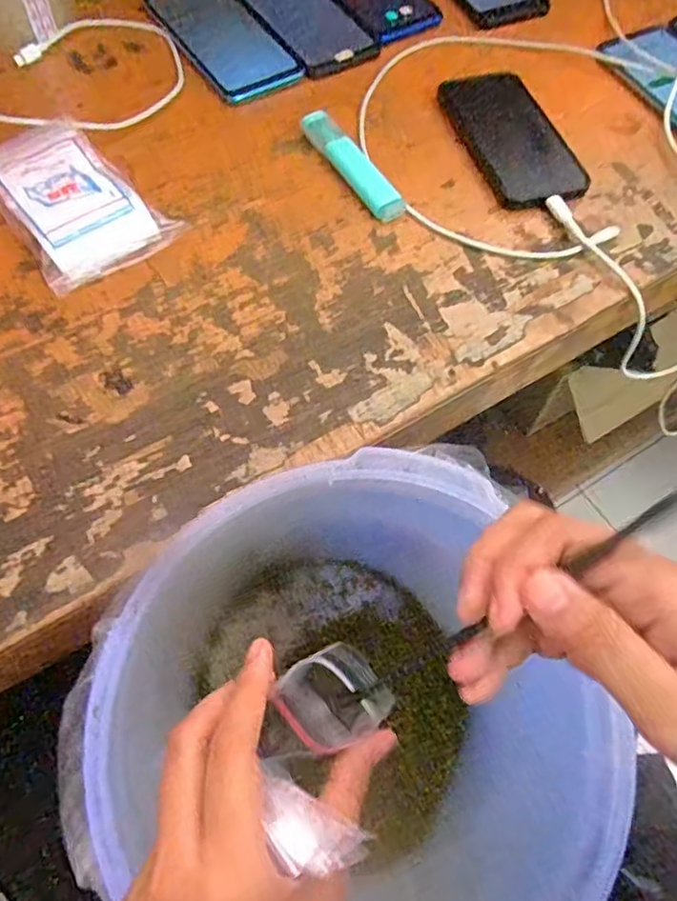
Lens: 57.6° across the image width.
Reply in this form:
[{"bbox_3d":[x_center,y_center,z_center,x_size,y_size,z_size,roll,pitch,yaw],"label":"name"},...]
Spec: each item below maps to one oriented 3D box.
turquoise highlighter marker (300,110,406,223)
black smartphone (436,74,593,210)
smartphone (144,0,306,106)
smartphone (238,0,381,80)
[{"bbox_3d":[0.009,-0.217,0.468,0.026,0.015,0.113,-30,69,-15],"label":"turquoise highlighter marker"},{"bbox_3d":[0.137,-0.250,0.489,0.073,0.012,0.142,-18,66,-10],"label":"black smartphone"},{"bbox_3d":[-0.103,-0.366,0.539,0.079,0.005,0.175,-29,69,-14],"label":"smartphone"},{"bbox_3d":[-0.036,-0.399,0.557,0.081,0.004,0.179,-27,68,-13],"label":"smartphone"}]

